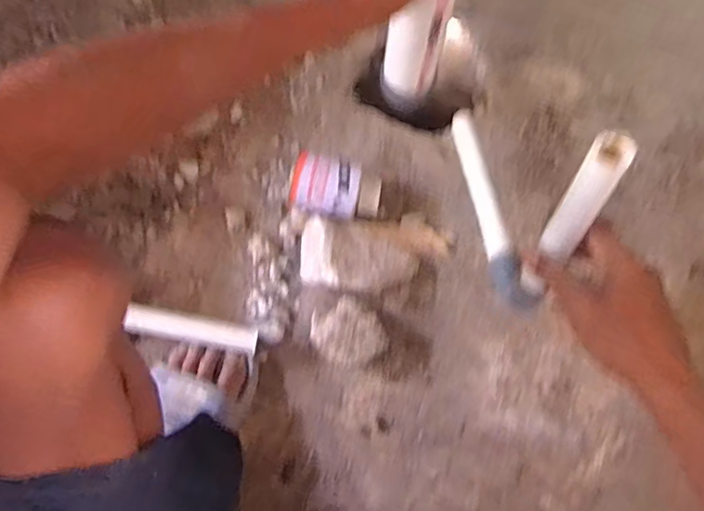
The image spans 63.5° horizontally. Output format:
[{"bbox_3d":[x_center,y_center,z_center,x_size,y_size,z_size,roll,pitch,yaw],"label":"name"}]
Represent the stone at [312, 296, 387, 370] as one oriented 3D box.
[{"bbox_3d":[-0.005,0.090,0.656,0.075,0.045,0.078,-30,79,-6],"label":"stone"}]

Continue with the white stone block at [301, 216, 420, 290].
[{"bbox_3d":[0.009,0.001,0.664,0.138,0.056,0.083,5,77,2],"label":"white stone block"}]

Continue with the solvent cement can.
[{"bbox_3d":[-0.017,-0.078,0.674,0.101,0.069,0.068,10,76,5],"label":"solvent cement can"}]

